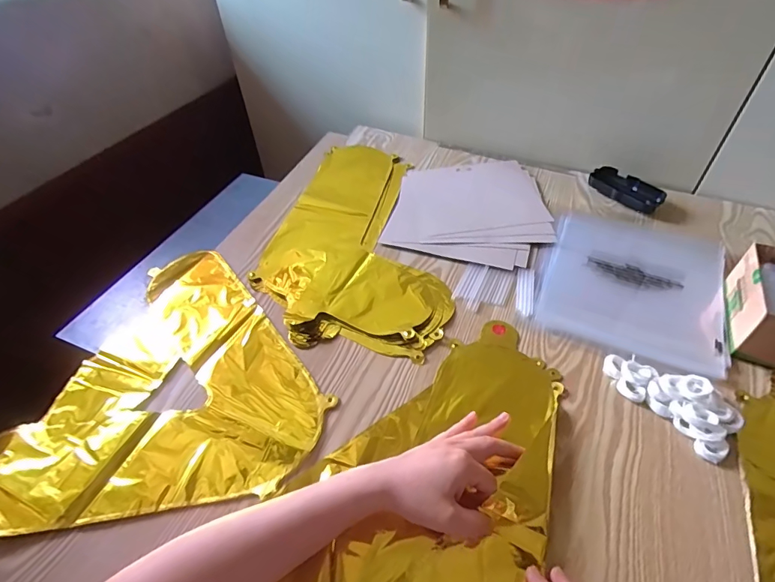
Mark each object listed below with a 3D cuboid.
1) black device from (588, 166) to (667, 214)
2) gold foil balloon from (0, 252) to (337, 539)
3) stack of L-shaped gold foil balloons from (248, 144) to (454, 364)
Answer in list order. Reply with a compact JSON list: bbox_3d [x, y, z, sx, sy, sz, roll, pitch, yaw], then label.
[{"bbox_3d":[0.366,-0.156,0.674,0.054,0.019,0.105,-30,53,-23],"label":"black device"},{"bbox_3d":[-0.239,0.074,0.494,0.312,0.011,0.329,-7,47,-4],"label":"gold foil balloon"},{"bbox_3d":[-0.029,-0.093,0.638,0.253,0.015,0.410,7,48,9],"label":"stack of L-shaped gold foil balloons"}]

